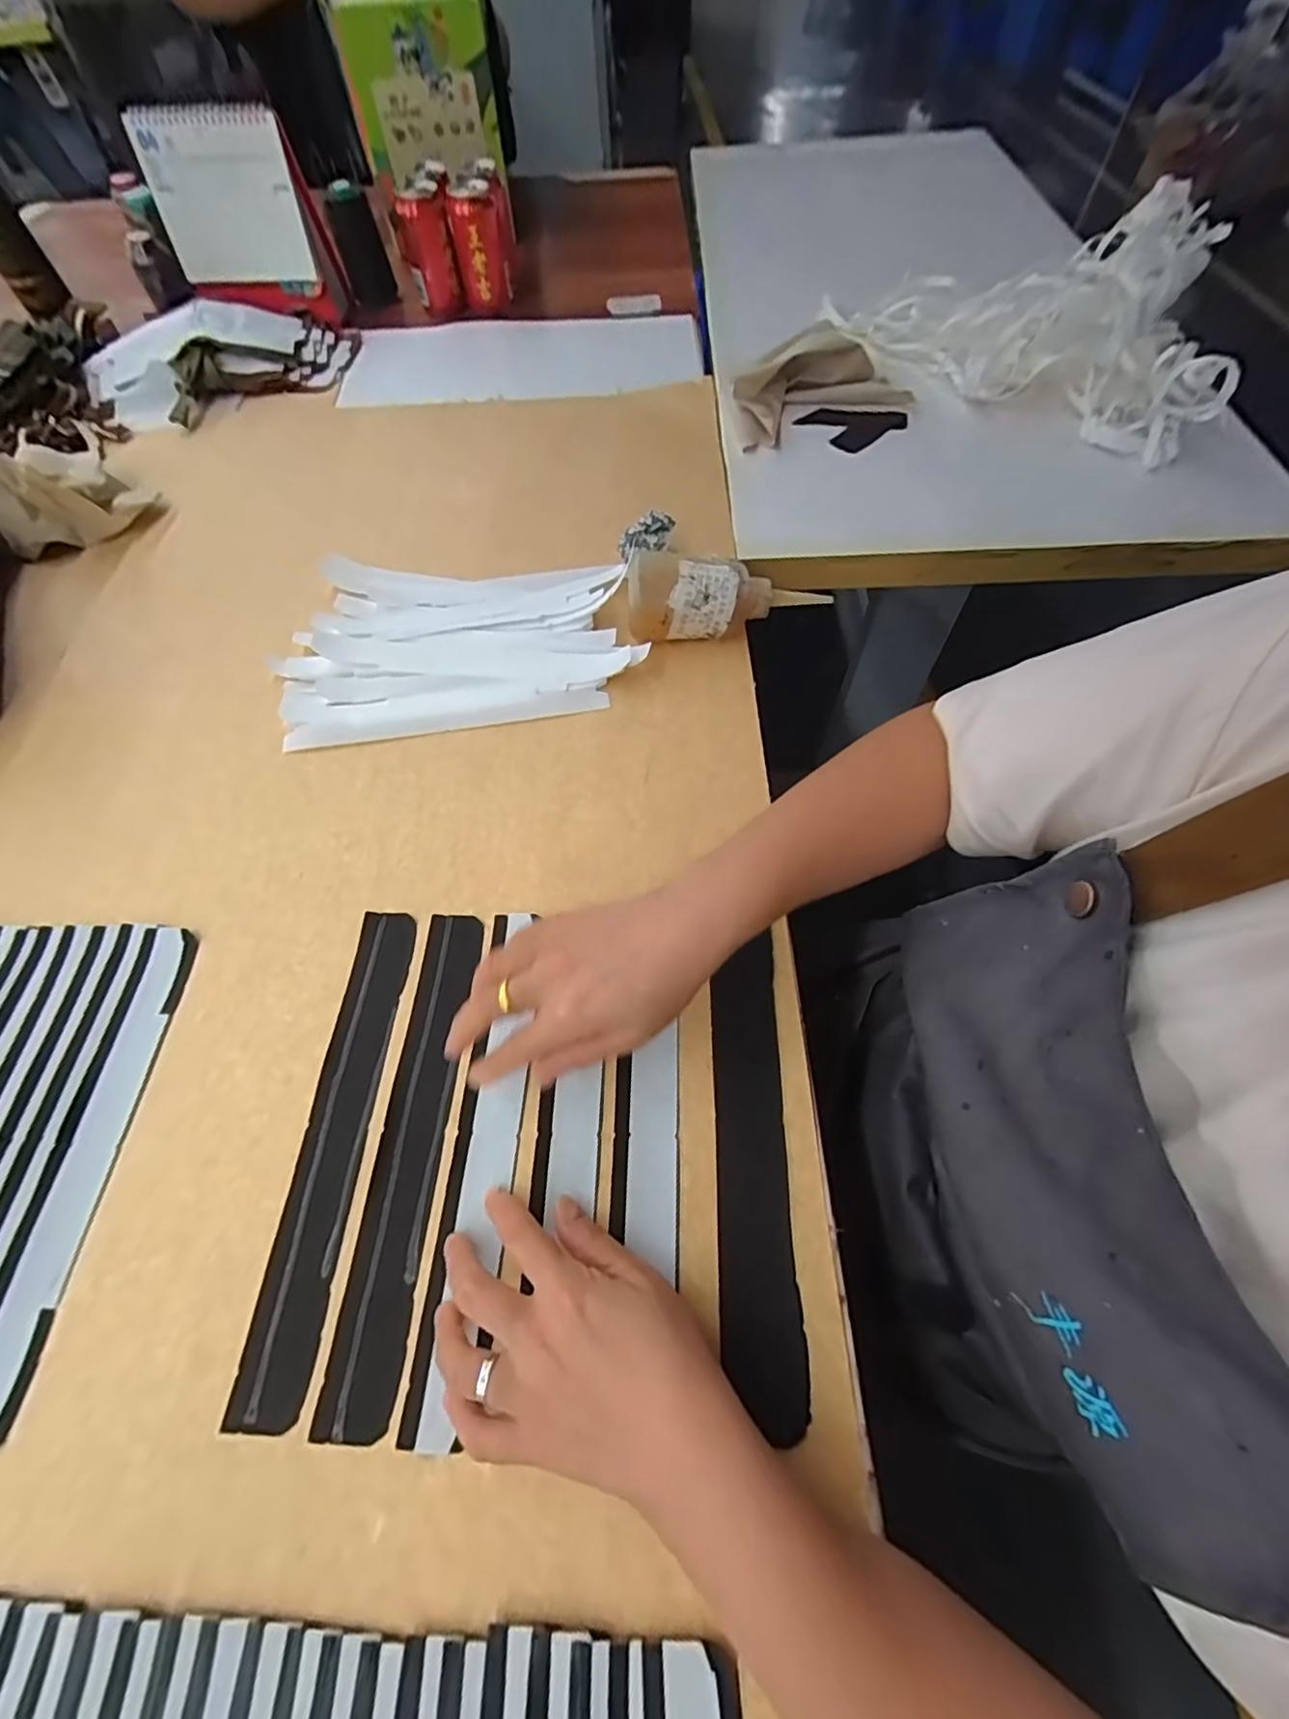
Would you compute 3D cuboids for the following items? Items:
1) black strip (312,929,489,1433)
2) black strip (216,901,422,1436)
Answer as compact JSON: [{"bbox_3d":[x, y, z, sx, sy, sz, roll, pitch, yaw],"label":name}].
[{"bbox_3d":[-0.131,0.154,0.336,0.038,0.005,0.257,2,62,3],"label":"black strip"},{"bbox_3d":[-0.176,0.154,0.340,0.035,0.004,0.258,1,62,3],"label":"black strip"}]

